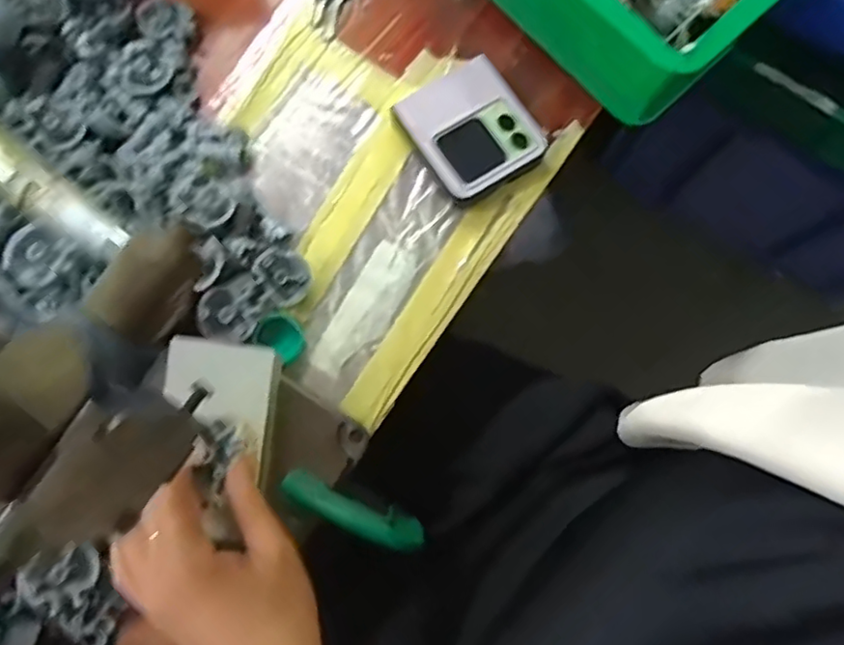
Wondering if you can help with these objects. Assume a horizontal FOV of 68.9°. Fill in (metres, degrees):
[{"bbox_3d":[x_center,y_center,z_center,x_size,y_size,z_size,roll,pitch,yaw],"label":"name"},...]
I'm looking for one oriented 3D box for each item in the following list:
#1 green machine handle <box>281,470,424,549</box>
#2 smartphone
[{"bbox_3d":[-0.040,0.110,0.363,0.086,0.057,0.016,23,79,4],"label":"green machine handle"},{"bbox_3d":[0.033,-0.131,0.425,0.080,0.022,0.083,-34,81,-7],"label":"smartphone"}]

